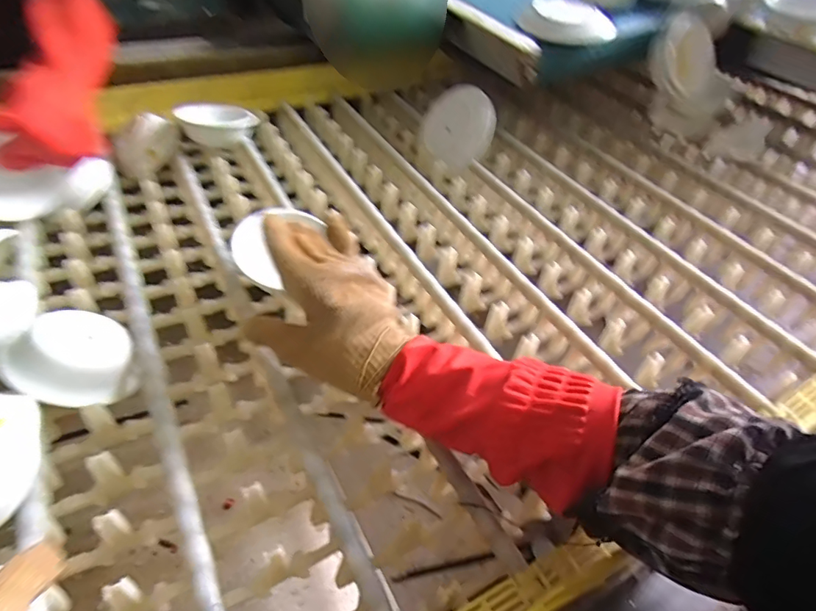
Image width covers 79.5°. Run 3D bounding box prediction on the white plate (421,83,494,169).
[{"bbox_3d":[0.083,-0.294,0.801,0.112,0.118,0.024,39,26,7],"label":"white plate"}]

